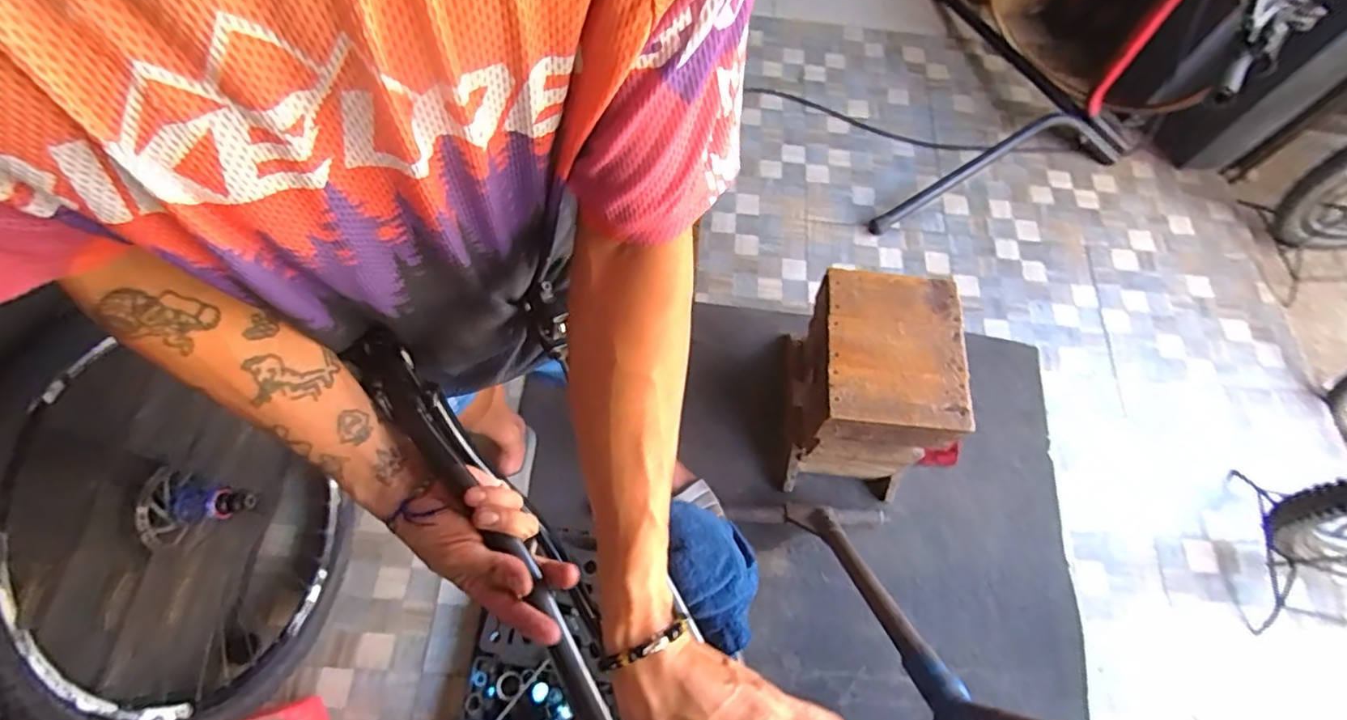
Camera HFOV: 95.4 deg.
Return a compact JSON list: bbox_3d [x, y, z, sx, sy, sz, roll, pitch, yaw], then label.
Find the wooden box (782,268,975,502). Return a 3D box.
[{"bbox_3d":[0.404,0.068,1.309,0.258,0.419,0.346,5,67,-1],"label":"wooden box"}]

